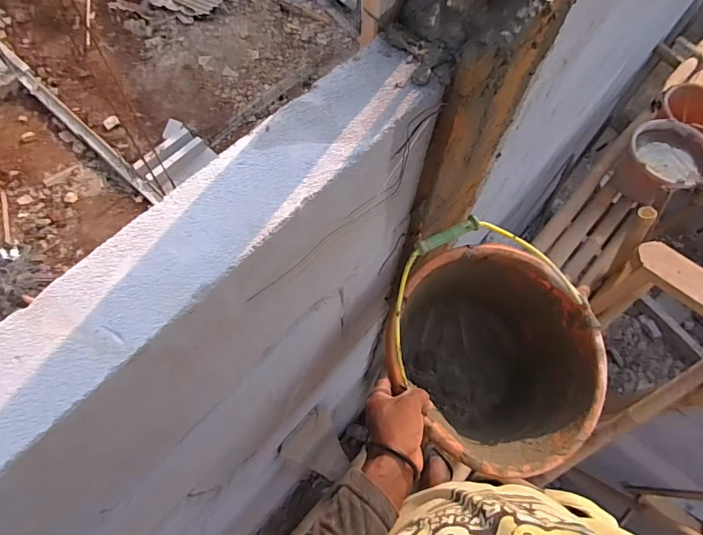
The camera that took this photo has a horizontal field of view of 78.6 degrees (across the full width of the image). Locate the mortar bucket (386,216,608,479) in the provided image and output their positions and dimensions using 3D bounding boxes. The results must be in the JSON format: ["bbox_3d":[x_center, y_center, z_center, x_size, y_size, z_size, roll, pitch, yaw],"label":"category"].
[{"bbox_3d":[0.186,0.122,0.589,0.268,0.295,0.277,0,66,0],"label":"mortar bucket"}]

